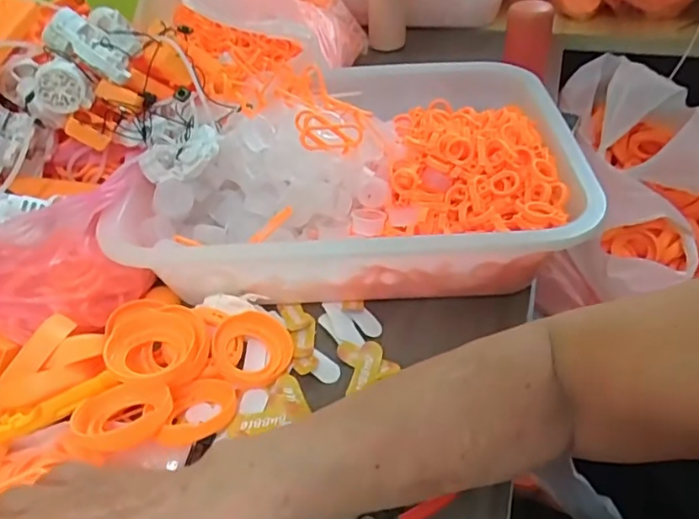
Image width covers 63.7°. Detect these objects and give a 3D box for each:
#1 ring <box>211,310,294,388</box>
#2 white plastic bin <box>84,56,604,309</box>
[{"bbox_3d":[-0.071,0.066,0.416,0.055,0.023,0.054,-3,42,2],"label":"ring"},{"bbox_3d":[0.005,-0.085,0.526,0.370,0.104,0.306,-1,42,4],"label":"white plastic bin"}]

